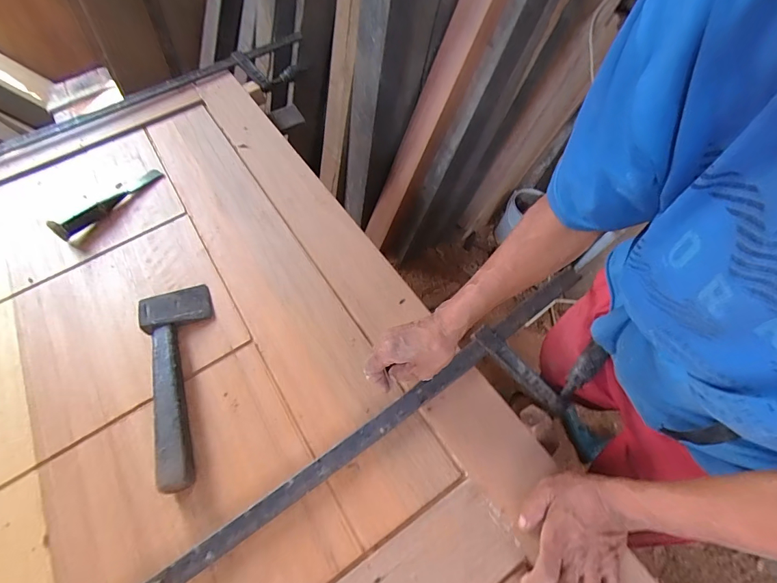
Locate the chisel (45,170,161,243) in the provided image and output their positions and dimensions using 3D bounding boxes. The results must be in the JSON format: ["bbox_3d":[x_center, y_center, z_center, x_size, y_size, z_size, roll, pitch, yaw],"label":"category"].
[{"bbox_3d":[-0.575,-0.192,0.801,0.046,0.040,0.235,34,67,21],"label":"chisel"}]

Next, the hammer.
[{"bbox_3d":[-0.318,0.128,0.605,0.111,0.039,0.326,-22,61,-9],"label":"hammer"}]

